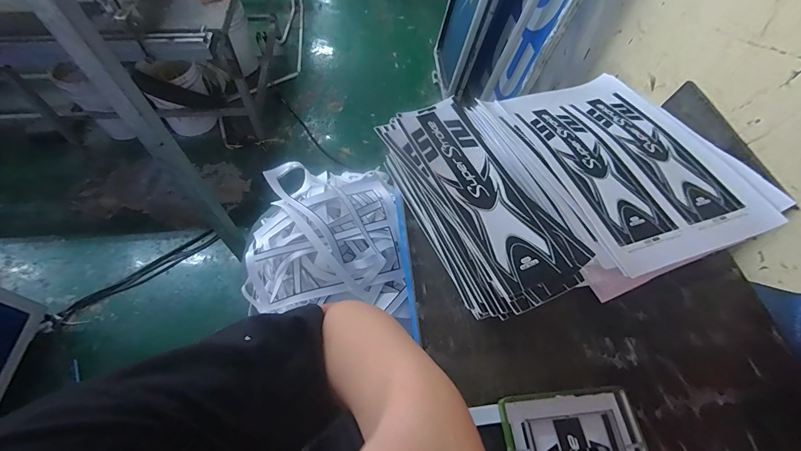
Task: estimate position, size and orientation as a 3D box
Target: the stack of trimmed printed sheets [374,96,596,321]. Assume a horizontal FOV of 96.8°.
[{"bbox_3d":[0.076,-0.019,0.455,0.132,0.104,0.297,-23,62,-16],"label":"stack of trimmed printed sheets"}]

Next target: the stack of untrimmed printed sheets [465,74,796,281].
[{"bbox_3d":[0.316,-0.103,0.530,0.298,0.042,0.352,-17,61,-12],"label":"stack of untrimmed printed sheets"}]

